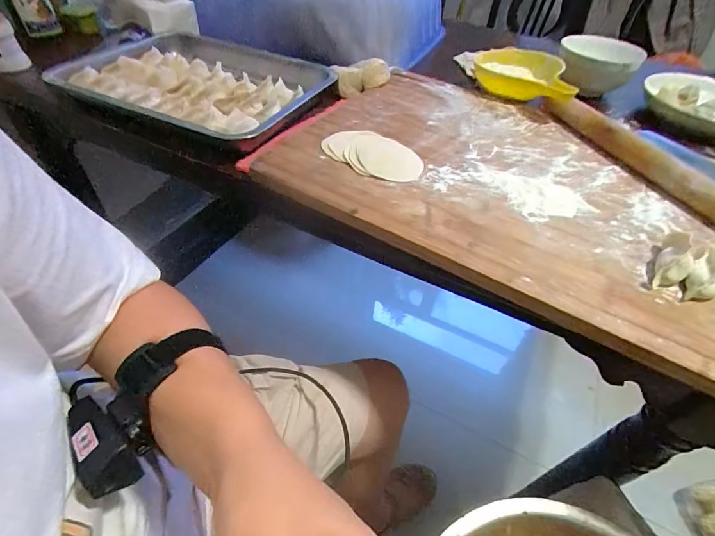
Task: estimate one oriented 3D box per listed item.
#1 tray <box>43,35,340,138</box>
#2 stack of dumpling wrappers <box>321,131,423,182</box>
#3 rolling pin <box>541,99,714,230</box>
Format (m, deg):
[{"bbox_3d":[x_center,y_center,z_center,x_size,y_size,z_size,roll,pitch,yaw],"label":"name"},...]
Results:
[{"bbox_3d":[-0.251,-0.299,0.591,0.402,0.040,0.296,22,50,15],"label":"tray"},{"bbox_3d":[0.018,-0.140,0.463,0.128,0.010,0.075,32,53,22],"label":"stack of dumpling wrappers"},{"bbox_3d":[0.348,-0.133,0.459,0.028,0.035,0.316,-16,51,-18],"label":"rolling pin"}]

